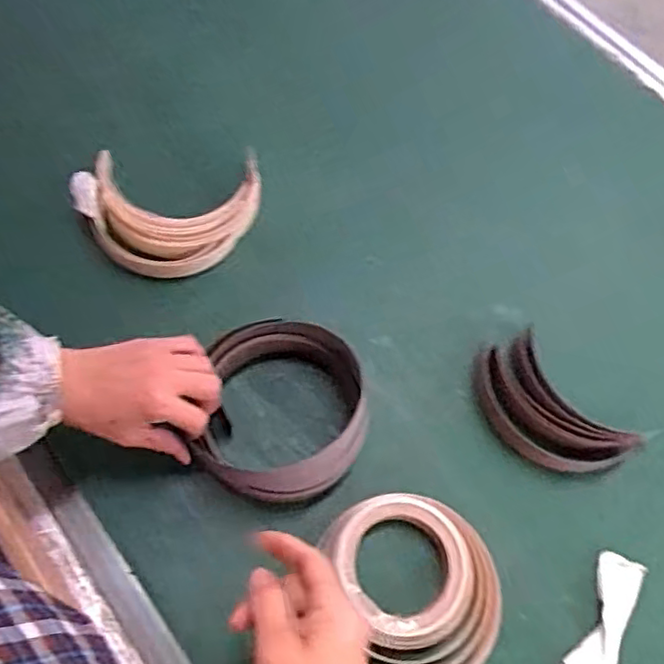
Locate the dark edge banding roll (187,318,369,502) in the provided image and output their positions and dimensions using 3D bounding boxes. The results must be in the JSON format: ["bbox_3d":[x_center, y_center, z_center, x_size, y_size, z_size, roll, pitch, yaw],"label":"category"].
[{"bbox_3d":[-0.039,0.065,0.554,0.133,0.052,0.151,5,63,3],"label":"dark edge banding roll"}]

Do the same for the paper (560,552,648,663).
[{"bbox_3d":[0.214,0.227,0.513,0.037,0.012,0.111,30,64,8],"label":"paper"}]

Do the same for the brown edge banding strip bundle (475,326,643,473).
[{"bbox_3d":[0.187,0.068,0.571,0.083,0.027,0.141,-35,72,-21],"label":"brown edge banding strip bundle"}]

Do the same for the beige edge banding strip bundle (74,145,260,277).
[{"bbox_3d":[-0.160,-0.114,0.629,0.167,0.046,0.121,10,63,-2],"label":"beige edge banding strip bundle"}]

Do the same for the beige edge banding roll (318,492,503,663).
[{"bbox_3d":[0.066,0.198,0.507,0.115,0.034,0.139,-15,66,-14],"label":"beige edge banding roll"}]

